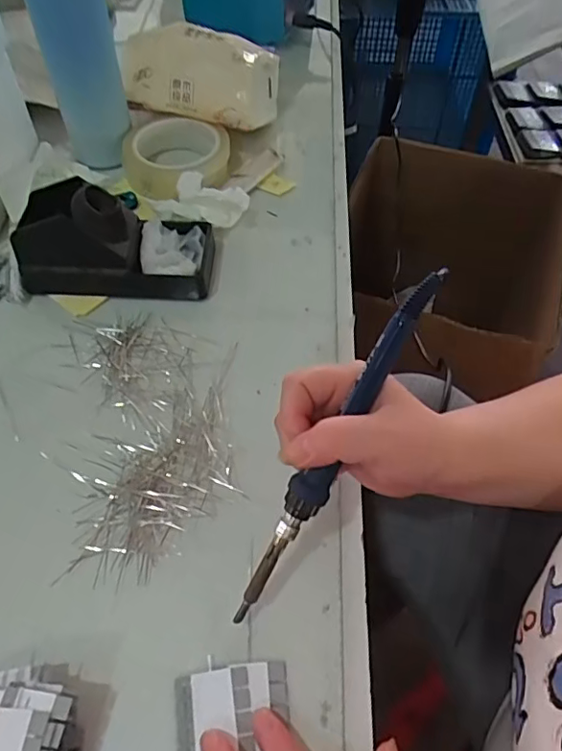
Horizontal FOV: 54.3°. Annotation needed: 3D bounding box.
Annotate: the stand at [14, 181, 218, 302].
[{"bbox_3d":[-0.134,-0.116,0.446,0.148,0.071,0.068,1,55,-1],"label":"stand"}]

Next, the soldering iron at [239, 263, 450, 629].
[{"bbox_3d":[0.029,0.036,0.294,0.018,0.014,0.214,30,92,18],"label":"soldering iron"}]

